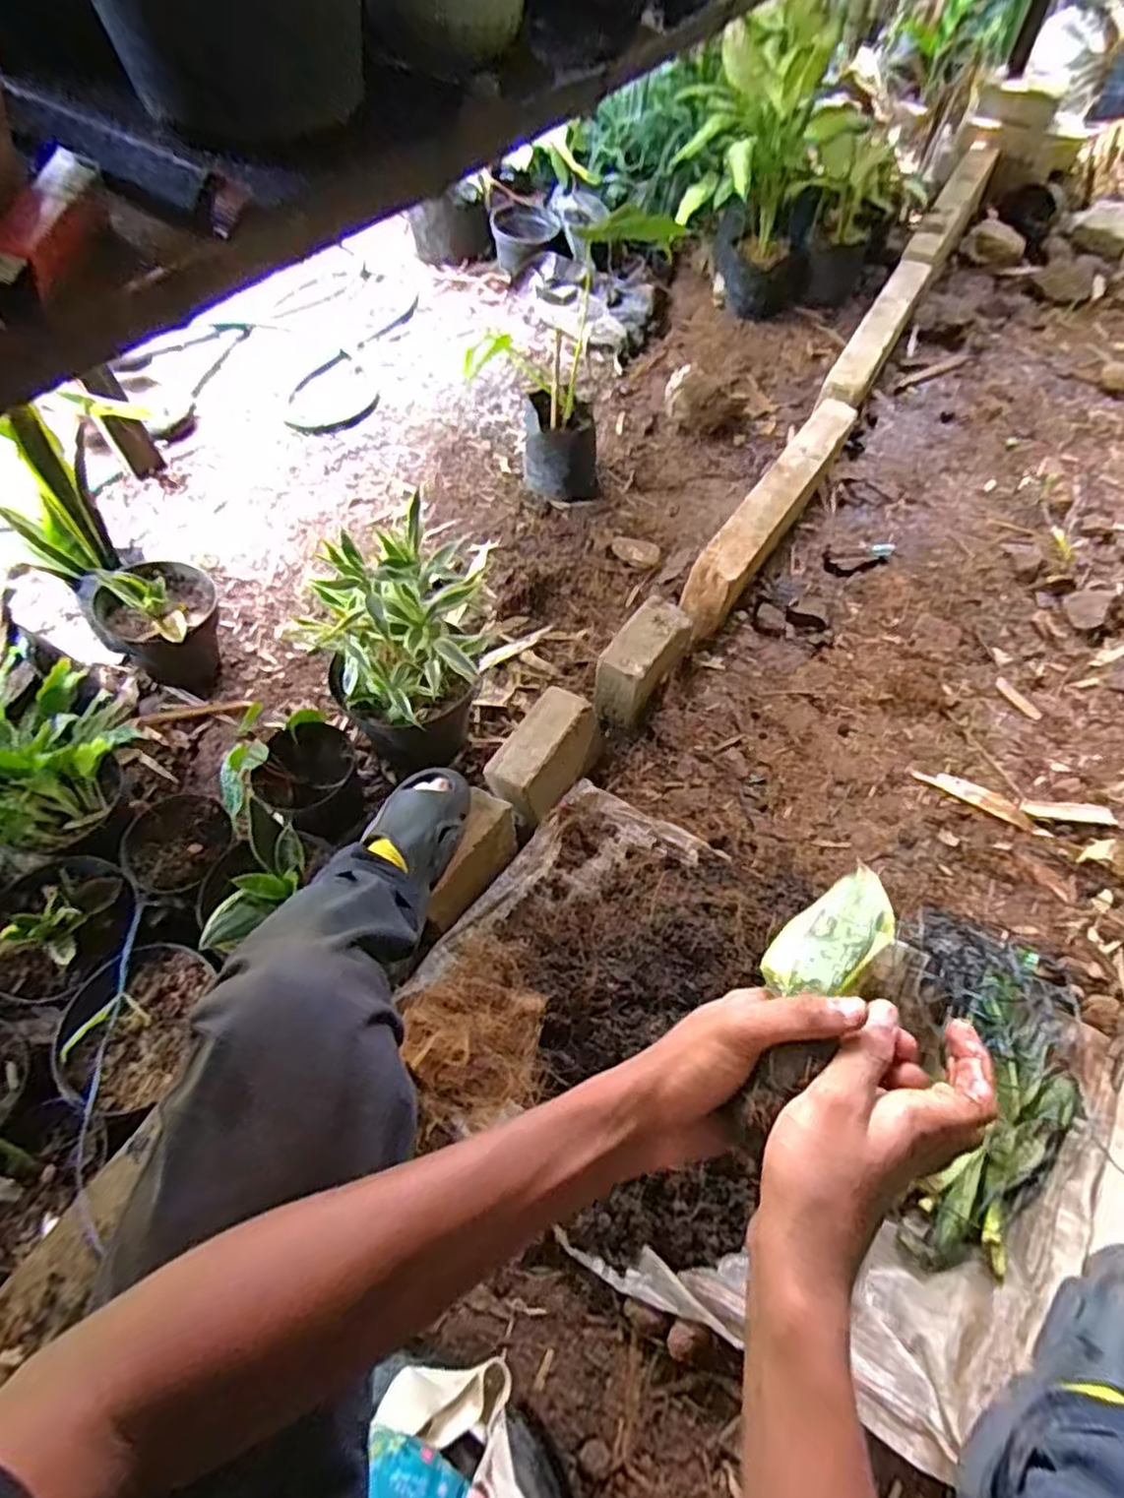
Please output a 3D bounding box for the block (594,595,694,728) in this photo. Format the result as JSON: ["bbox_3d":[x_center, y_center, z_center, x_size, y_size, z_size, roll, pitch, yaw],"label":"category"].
[{"bbox_3d":[0.131,-0.142,1.146,0.087,0.124,0.191,31,65,19],"label":"block"}]

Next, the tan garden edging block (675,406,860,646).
[{"bbox_3d":[0.392,-0.449,1.311,0.082,0.114,0.594,30,64,18],"label":"tan garden edging block"}]

